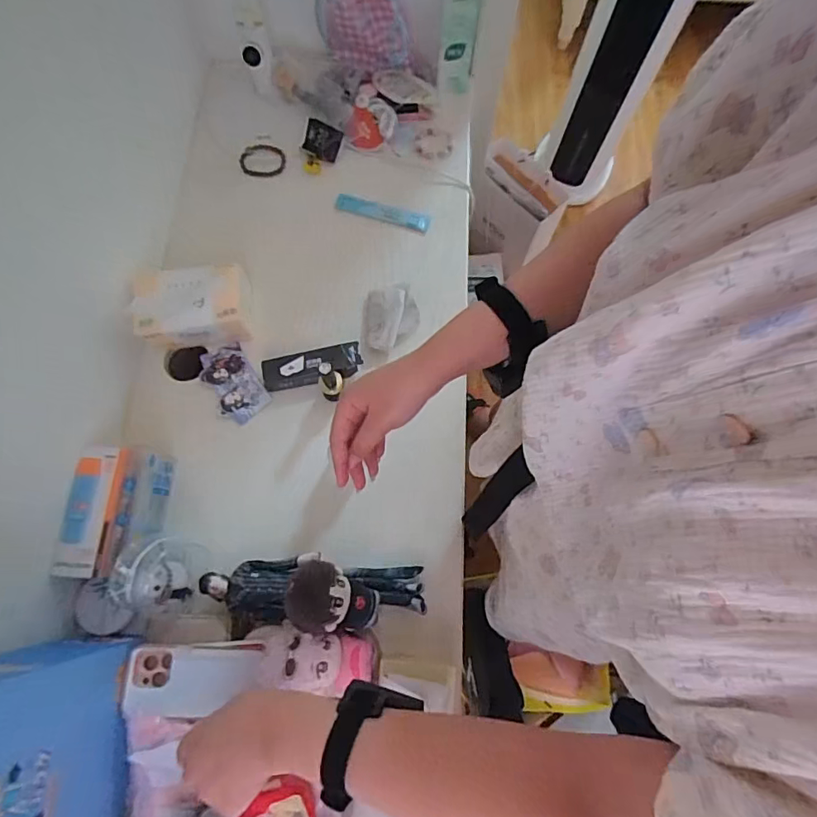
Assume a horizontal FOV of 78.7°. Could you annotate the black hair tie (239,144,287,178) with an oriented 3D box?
[{"bbox_3d":[-0.239,-0.410,0.824,0.079,0.011,0.062,7,83,8],"label":"black hair tie"}]

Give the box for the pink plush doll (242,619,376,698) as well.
[{"bbox_3d":[-0.113,0.277,0.554,0.148,0.057,0.066,9,73,2],"label":"pink plush doll"}]

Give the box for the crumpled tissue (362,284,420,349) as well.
[{"bbox_3d":[-0.026,-0.135,0.730,0.080,0.021,0.093,-6,73,-3],"label":"crumpled tissue"}]

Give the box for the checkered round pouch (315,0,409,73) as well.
[{"bbox_3d":[-0.073,-0.612,0.778,0.140,0.158,0.023,5,72,0],"label":"checkered round pouch"}]

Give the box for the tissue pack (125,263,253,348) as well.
[{"bbox_3d":[-0.295,-0.143,0.697,0.146,0.079,0.094,-8,73,-4],"label":"tissue pack"}]

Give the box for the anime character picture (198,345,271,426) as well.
[{"bbox_3d":[-0.252,-0.038,0.717,0.067,0.010,0.116,-34,76,-11],"label":"anime character picture"}]

